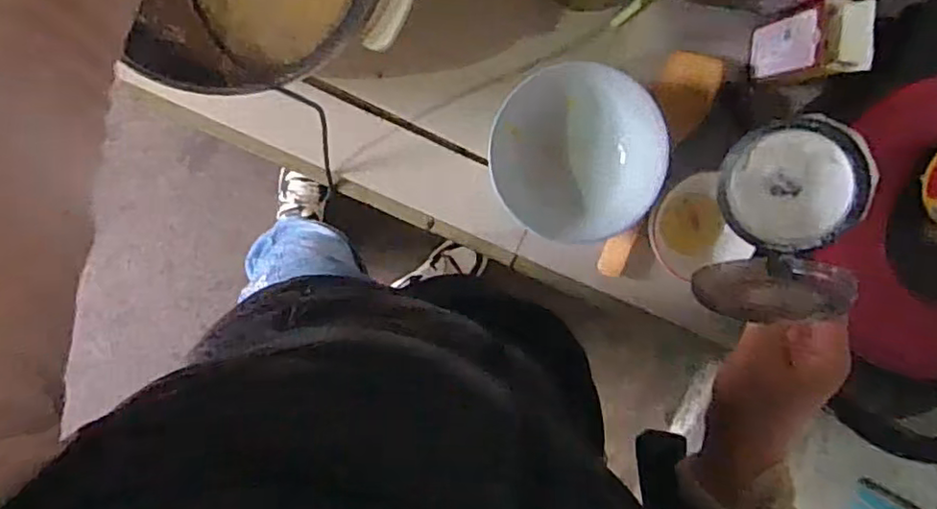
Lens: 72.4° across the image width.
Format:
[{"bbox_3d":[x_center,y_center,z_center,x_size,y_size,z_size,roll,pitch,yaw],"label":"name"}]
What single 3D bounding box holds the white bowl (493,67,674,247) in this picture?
[{"bbox_3d":[0.102,-0.099,0.644,0.163,0.087,0.168,-1,99,-3],"label":"white bowl"}]

